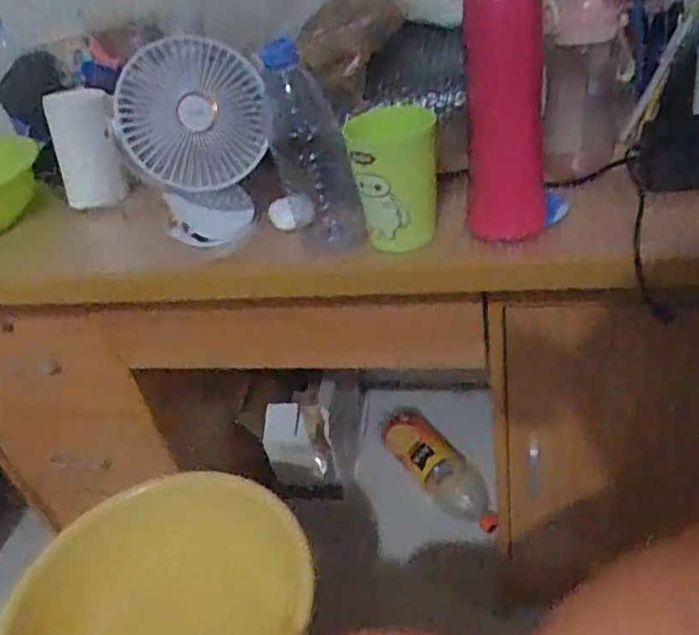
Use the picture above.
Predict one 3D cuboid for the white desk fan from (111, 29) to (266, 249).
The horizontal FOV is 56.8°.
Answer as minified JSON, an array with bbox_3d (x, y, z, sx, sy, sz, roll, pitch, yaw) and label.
[{"bbox_3d":[-0.151,-0.167,0.651,0.143,0.189,0.087,-18,38,-9],"label":"white desk fan"}]

